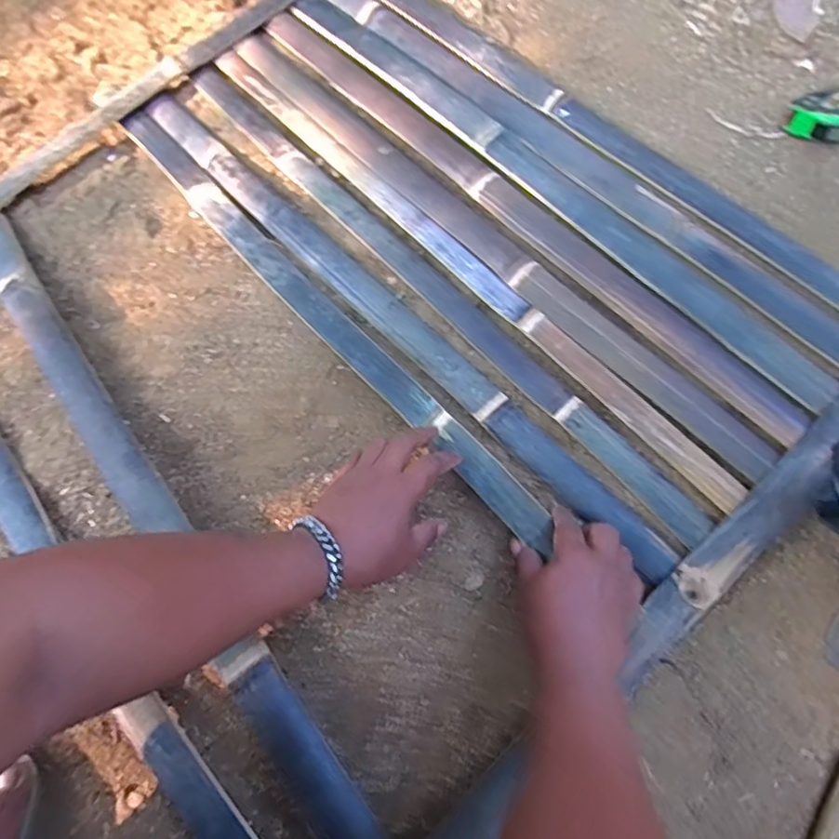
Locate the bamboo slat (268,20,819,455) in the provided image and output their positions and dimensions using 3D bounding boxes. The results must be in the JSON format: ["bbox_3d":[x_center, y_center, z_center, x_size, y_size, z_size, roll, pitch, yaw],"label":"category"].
[{"bbox_3d":[0.093,-0.257,0.659,0.050,0.016,0.796,-42,74,-13],"label":"bamboo slat"}]

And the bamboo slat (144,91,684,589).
[{"bbox_3d":[-0.053,-0.132,0.627,0.045,0.015,0.797,-43,74,-13],"label":"bamboo slat"}]

